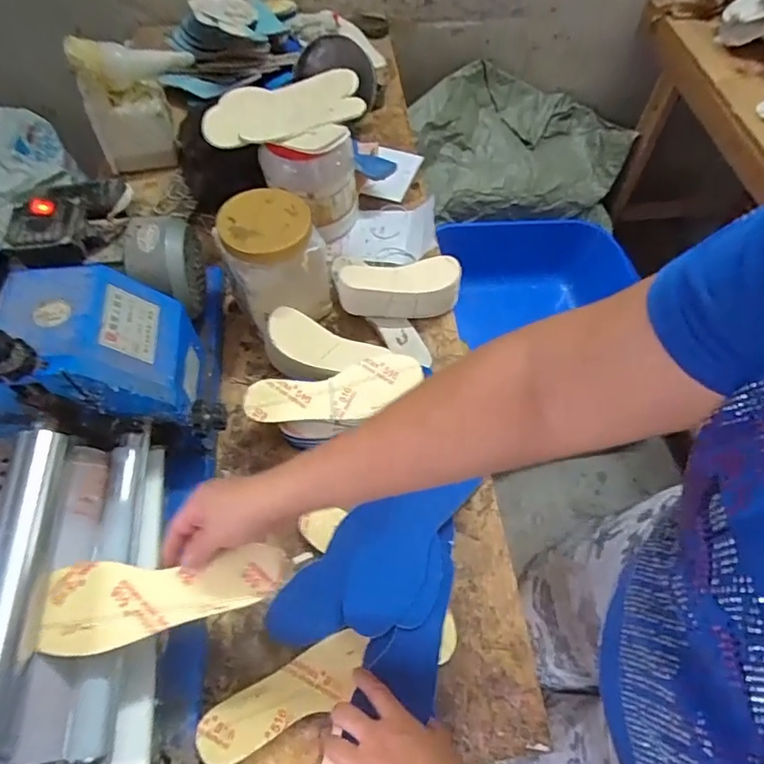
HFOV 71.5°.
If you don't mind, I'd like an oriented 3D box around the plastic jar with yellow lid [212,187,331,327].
[{"bbox_3d":[-0.146,-0.165,0.732,0.129,0.152,0.116,-22,66,-13],"label":"plastic jar with yellow lid"}]

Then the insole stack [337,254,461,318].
[{"bbox_3d":[0.028,-0.140,0.777,0.178,0.064,0.069,-10,64,-7],"label":"insole stack"}]

